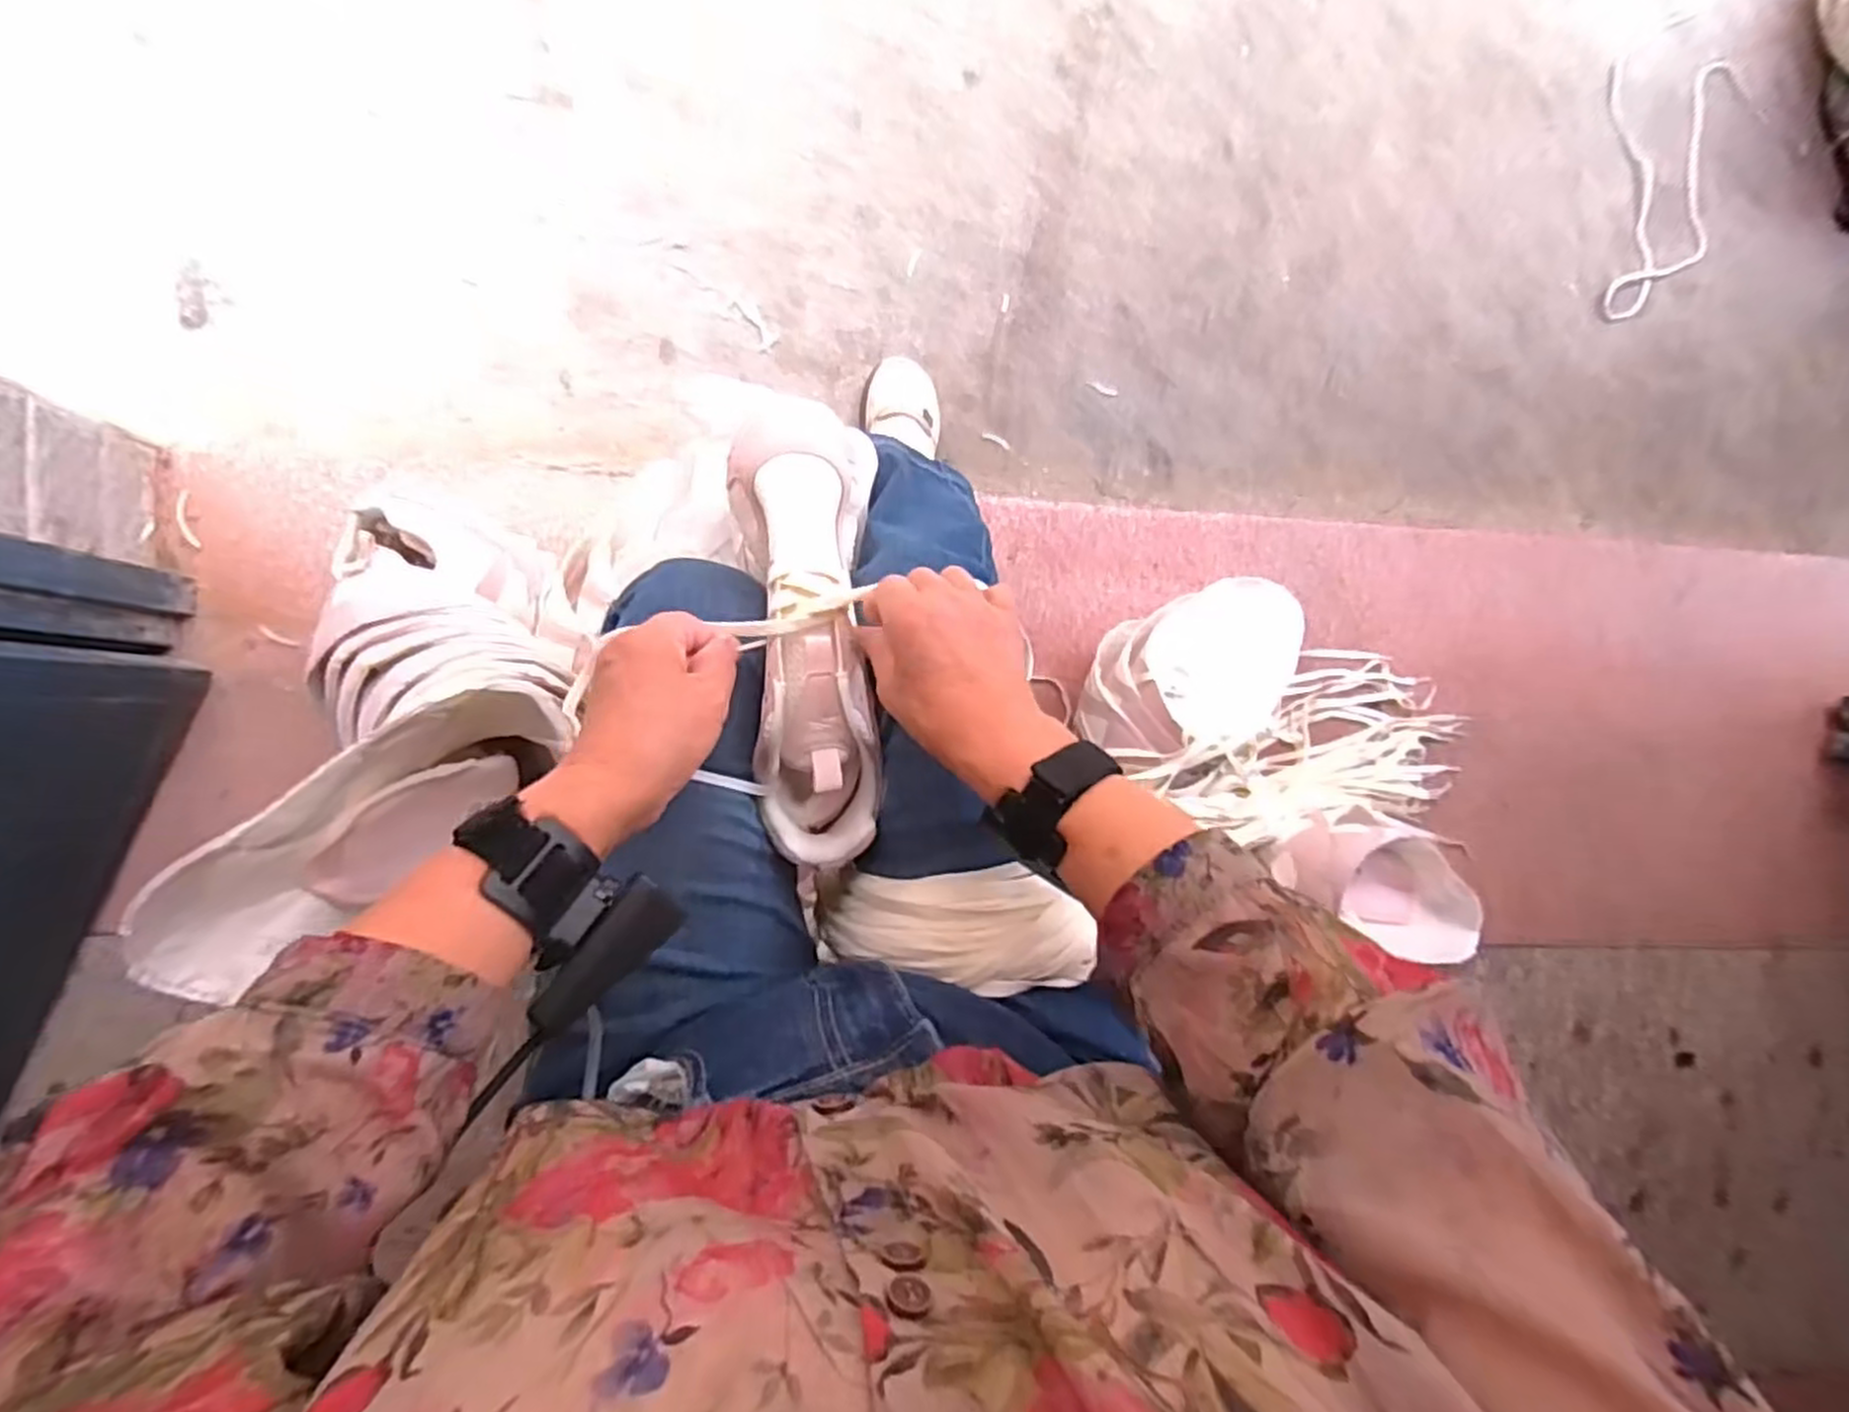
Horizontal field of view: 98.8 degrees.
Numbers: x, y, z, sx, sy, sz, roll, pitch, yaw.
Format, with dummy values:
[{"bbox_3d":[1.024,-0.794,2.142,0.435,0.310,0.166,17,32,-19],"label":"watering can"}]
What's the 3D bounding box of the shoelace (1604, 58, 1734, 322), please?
[{"bbox_3d":[1.040,-0.724,1.110,0.178,0.018,0.395,3,85,-4],"label":"shoelace"}]

